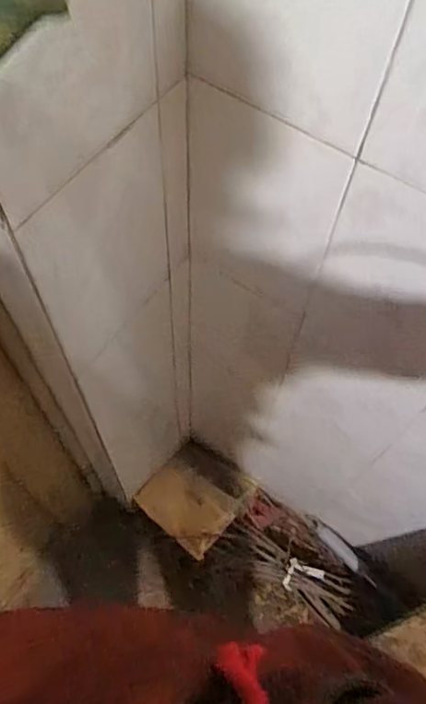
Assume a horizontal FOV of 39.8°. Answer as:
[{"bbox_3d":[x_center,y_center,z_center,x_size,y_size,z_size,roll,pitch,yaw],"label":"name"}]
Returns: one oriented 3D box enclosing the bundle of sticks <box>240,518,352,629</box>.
[{"bbox_3d":[0.194,0.543,1.452,0.329,0.067,0.103,30,66,12],"label":"bundle of sticks"}]

